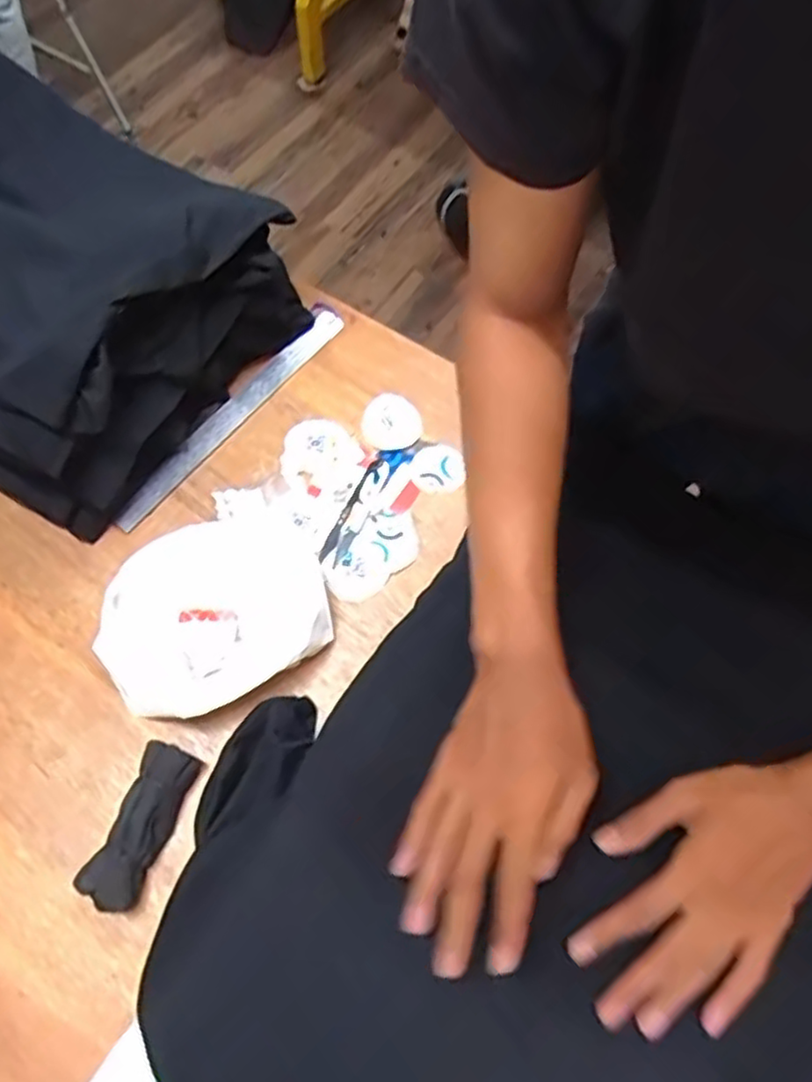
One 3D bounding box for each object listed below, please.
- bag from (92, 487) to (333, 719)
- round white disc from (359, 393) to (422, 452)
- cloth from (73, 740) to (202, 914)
[{"bbox_3d":[-0.178,0.059,0.633,0.202,0.040,0.182,-34,72,-14],"label":"bag"},{"bbox_3d":[-0.017,-0.124,0.735,0.061,0.012,0.064,1,68,-2],"label":"round white disc"},{"bbox_3d":[-0.216,0.229,0.564,0.047,0.034,0.123,19,68,6],"label":"cloth"}]

